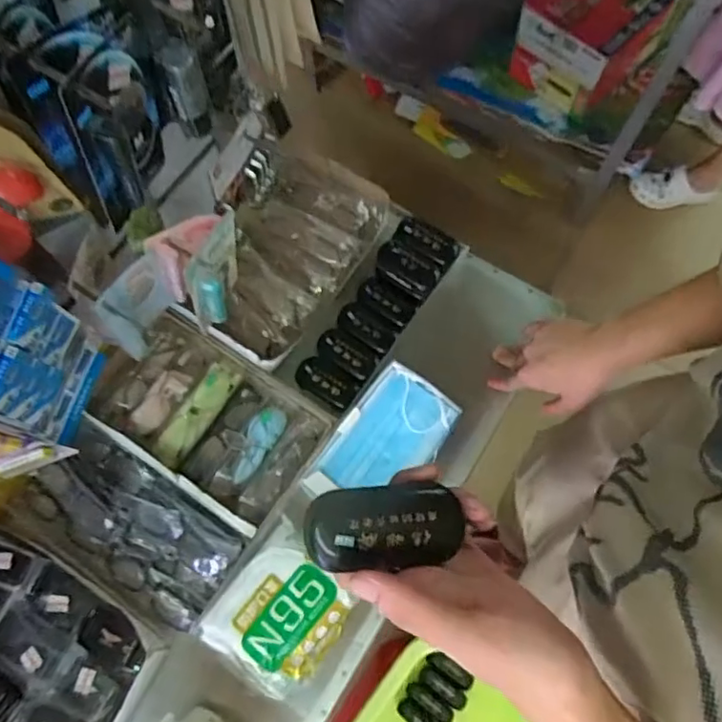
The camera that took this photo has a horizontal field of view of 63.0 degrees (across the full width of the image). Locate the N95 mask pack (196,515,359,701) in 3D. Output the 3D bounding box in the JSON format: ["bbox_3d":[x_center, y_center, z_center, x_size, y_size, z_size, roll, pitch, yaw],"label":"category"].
[{"bbox_3d":[-0.082,0.262,0.624,0.127,0.033,0.149,31,74,12],"label":"N95 mask pack"}]

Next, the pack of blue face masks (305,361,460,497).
[{"bbox_3d":[0.029,0.093,0.673,0.105,0.018,0.174,32,74,12],"label":"pack of blue face masks"}]

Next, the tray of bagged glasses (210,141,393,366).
[{"bbox_3d":[-0.102,-0.135,0.779,0.163,0.069,0.284,27,73,11],"label":"tray of bagged glasses"}]

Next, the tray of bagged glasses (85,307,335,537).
[{"bbox_3d":[-0.188,0.066,0.716,0.273,0.063,0.156,32,74,12],"label":"tray of bagged glasses"}]

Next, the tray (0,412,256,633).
[{"bbox_3d":[-0.266,0.181,0.672,0.265,0.052,0.141,29,73,11],"label":"tray"}]

